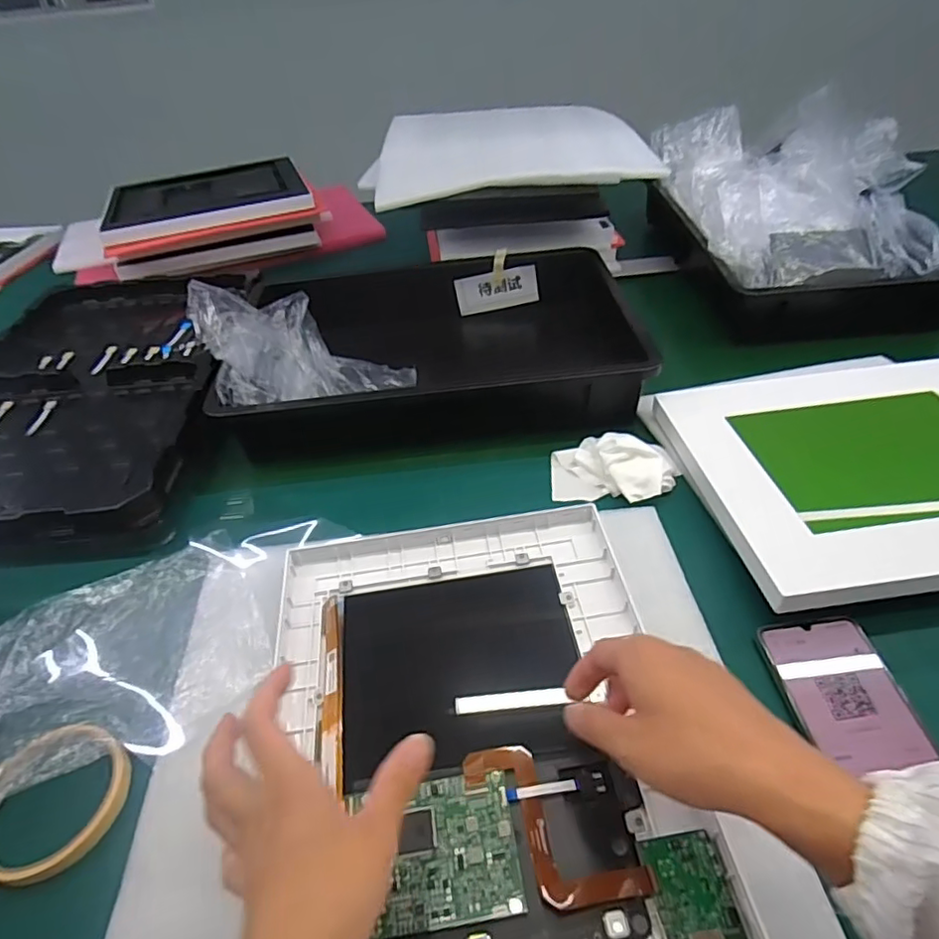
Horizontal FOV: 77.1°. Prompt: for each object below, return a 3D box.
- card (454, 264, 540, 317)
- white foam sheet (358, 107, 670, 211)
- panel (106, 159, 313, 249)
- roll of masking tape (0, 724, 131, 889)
[{"bbox_3d":[0.037,-0.236,0.777,0.106,0.047,0.004,-10,22,6],"label":"card"},{"bbox_3d":[0.048,-0.426,0.772,0.330,0.030,0.313,-3,43,3],"label":"white foam sheet"},{"bbox_3d":[-0.415,-0.435,0.936,0.294,0.029,0.221,-18,44,-12],"label":"panel"},{"bbox_3d":[-0.261,0.206,0.368,0.083,0.020,0.086,-3,43,3],"label":"roll of masking tape"}]

